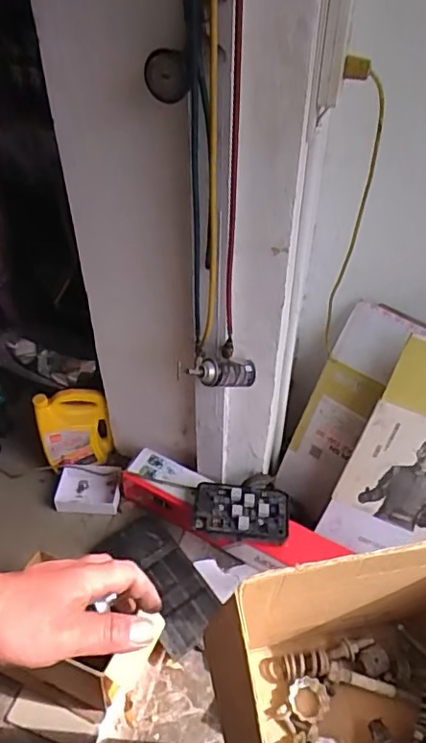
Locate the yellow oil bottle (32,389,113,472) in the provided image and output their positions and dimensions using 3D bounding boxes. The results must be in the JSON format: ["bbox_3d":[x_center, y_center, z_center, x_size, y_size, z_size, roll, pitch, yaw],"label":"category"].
[{"bbox_3d":[-0.414,0.173,1.679,0.203,0.255,0.118,-12,45,-12],"label":"yellow oil bottle"}]

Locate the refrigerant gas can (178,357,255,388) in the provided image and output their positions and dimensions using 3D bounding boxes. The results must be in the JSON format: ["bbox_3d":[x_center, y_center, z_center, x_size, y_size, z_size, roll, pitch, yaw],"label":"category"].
[{"bbox_3d":[0.013,0.005,1.232,0.190,0.059,0.050,4,40,-30],"label":"refrigerant gas can"}]

